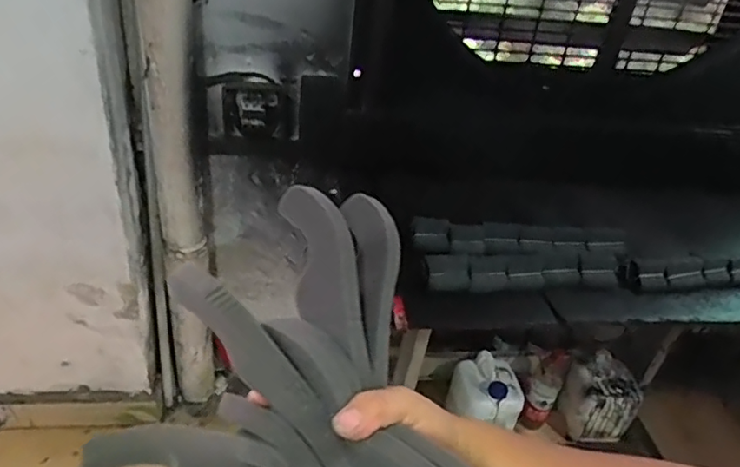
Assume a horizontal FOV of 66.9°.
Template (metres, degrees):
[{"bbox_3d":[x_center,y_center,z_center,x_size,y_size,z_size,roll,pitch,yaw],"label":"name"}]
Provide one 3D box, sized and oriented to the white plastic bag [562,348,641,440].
[{"bbox_3d":[0.712,0.513,1.738,0.218,0.245,0.152,24,38,22],"label":"white plastic bag"}]

